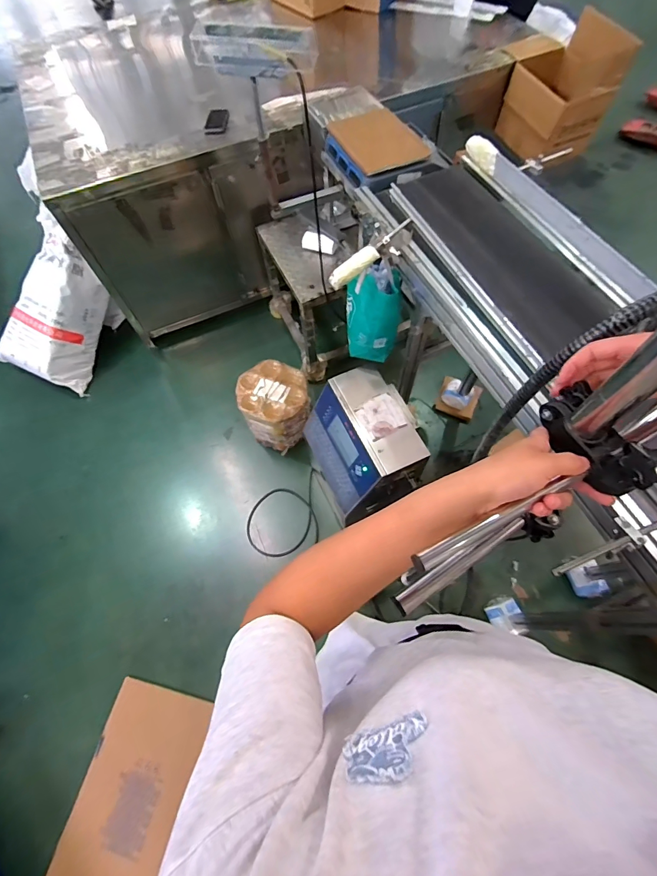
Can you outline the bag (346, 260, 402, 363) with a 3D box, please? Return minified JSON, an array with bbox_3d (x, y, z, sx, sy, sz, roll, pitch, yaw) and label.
[{"bbox_3d":[0.138,-0.381,1.168,0.158,0.219,0.185,1,64,3],"label":"bag"}]

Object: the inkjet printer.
[{"bbox_3d":[0.114,0.013,1.282,0.298,0.251,0.404,-23,65,-8],"label":"inkjet printer"}]

